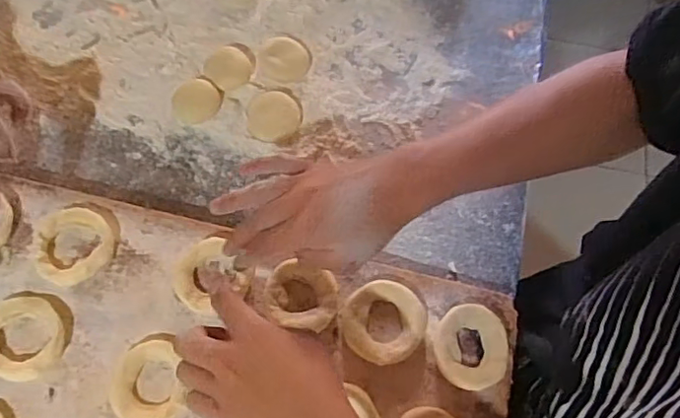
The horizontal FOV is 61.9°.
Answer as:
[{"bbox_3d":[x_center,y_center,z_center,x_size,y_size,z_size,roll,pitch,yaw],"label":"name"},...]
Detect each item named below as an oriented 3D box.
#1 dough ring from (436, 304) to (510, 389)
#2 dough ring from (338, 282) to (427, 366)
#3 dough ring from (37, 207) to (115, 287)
[{"bbox_3d":[0.110,0.115,0.479,0.059,0.016,0.068,-7,70,-5],"label":"dough ring"},{"bbox_3d":[0.038,0.095,0.488,0.074,0.013,0.066,-40,76,-15],"label":"dough ring"},{"bbox_3d":[-0.232,0.030,0.495,0.063,0.013,0.065,1,70,-2],"label":"dough ring"}]

